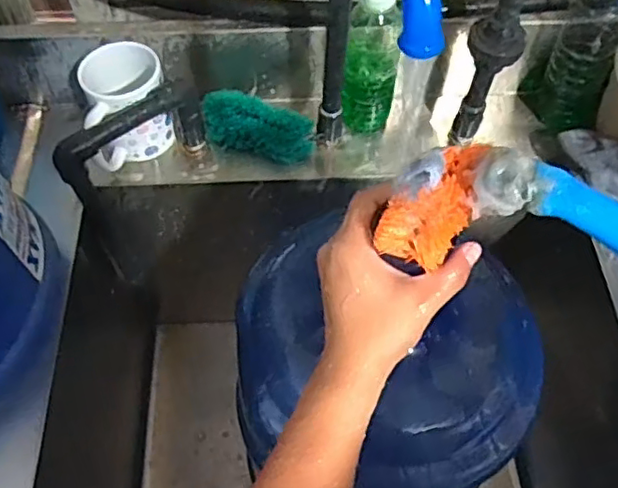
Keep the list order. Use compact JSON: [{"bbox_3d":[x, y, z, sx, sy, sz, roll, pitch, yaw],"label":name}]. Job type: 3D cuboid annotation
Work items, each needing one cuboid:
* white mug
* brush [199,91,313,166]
[{"bbox_3d":[-0.188,-0.139,0.635,0.084,0.102,0.088,-12,58,-9],"label":"white mug"},{"bbox_3d":[-0.053,-0.127,0.668,0.124,0.055,0.050,10,58,5],"label":"brush"}]

